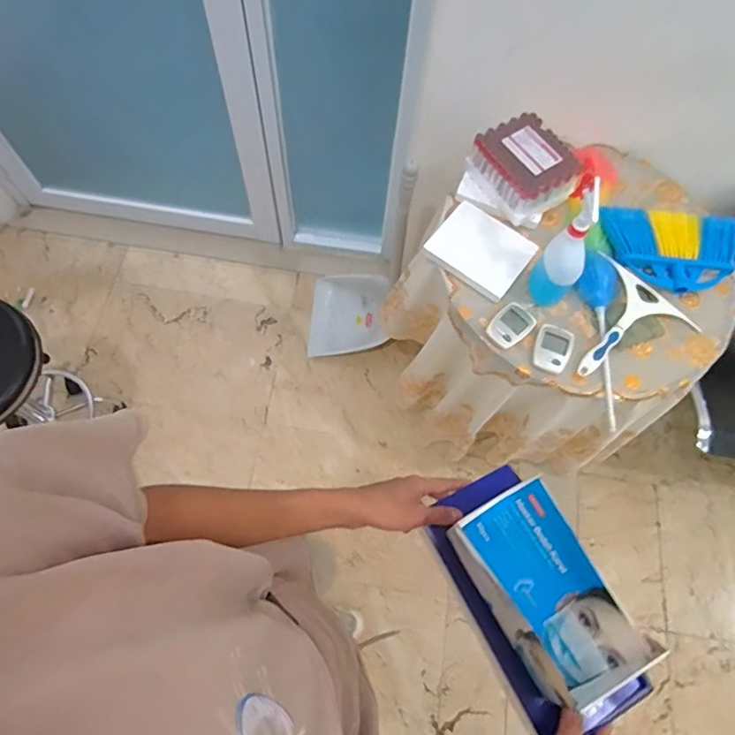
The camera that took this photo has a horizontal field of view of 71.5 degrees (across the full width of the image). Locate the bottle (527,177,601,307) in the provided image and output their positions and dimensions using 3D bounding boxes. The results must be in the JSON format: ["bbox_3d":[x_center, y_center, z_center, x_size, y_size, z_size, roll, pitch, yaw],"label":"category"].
[{"bbox_3d":[0.339,-0.195,0.857,0.073,0.210,0.092,22,68,6],"label":"bottle"}]

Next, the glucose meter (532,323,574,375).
[{"bbox_3d":[0.329,-0.034,0.907,0.061,0.014,0.086,24,68,6],"label":"glucose meter"}]

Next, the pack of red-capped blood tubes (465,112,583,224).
[{"bbox_3d":[0.302,-0.387,0.984,0.149,0.079,0.166,-29,72,-14],"label":"pack of red-capped blood tubes"}]

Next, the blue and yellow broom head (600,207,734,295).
[{"bbox_3d":[0.582,-0.231,0.988,0.267,0.039,0.171,7,67,-1],"label":"blue and yellow broom head"}]

